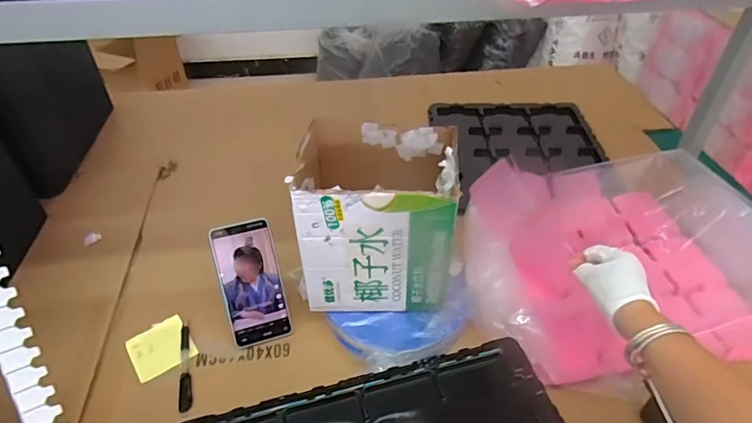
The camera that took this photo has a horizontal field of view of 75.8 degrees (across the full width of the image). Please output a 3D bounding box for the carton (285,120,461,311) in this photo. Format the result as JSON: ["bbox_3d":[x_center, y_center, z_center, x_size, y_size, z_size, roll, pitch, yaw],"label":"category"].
[{"bbox_3d":[0.001,0.008,0.624,0.179,0.196,0.146,2,42,2],"label":"carton"}]

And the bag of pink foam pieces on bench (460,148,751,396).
[{"bbox_3d":[0.327,0.060,0.667,0.406,0.115,0.333,-18,45,-20],"label":"bag of pink foam pieces on bench"}]

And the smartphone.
[{"bbox_3d":[-0.165,0.096,0.643,0.077,0.165,0.008,-13,7,-15],"label":"smartphone"}]

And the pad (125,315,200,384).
[{"bbox_3d":[-0.288,0.183,0.648,0.074,0.005,0.077,-26,49,-27],"label":"pad"}]

